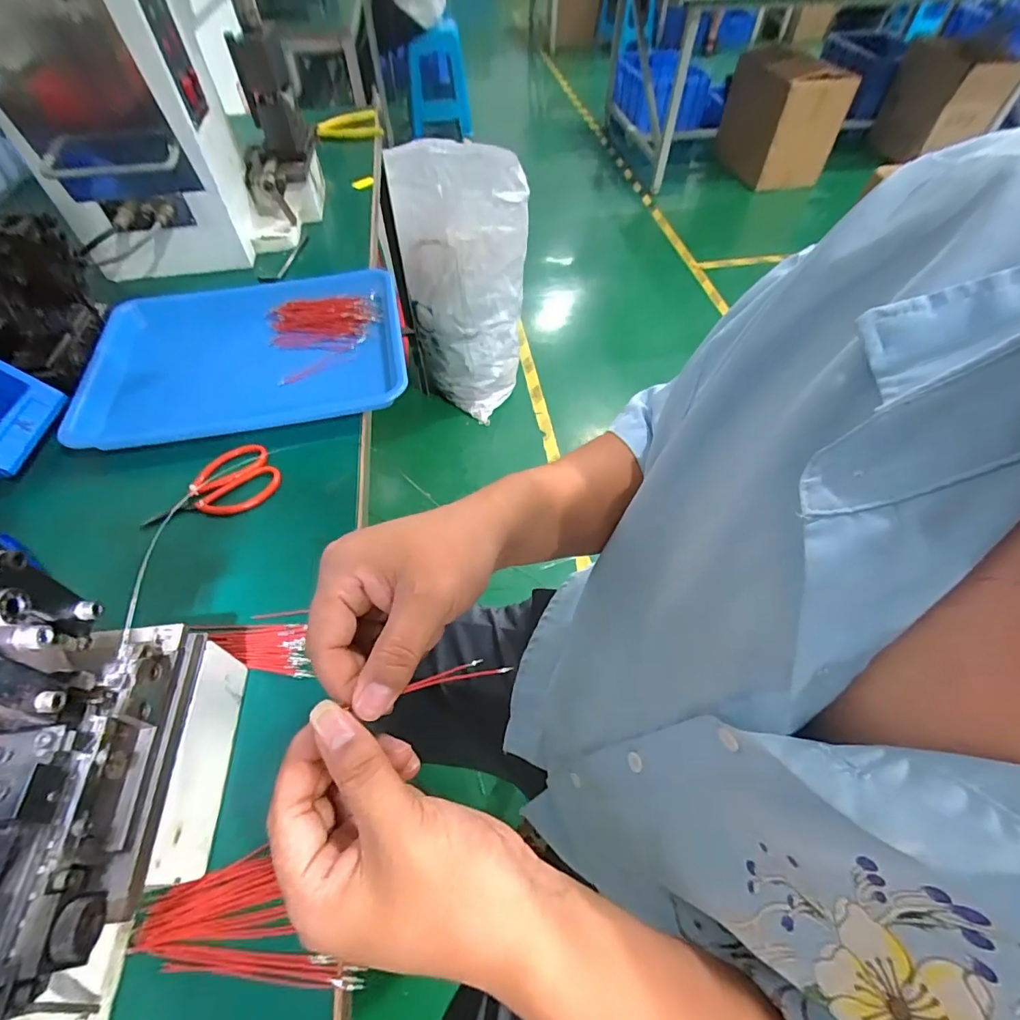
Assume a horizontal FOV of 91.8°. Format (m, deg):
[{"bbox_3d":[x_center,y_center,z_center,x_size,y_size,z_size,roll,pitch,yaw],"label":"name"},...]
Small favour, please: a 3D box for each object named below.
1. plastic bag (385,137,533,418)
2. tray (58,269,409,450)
[{"bbox_3d":[-0.118,-0.596,1.378,0.312,0.654,0.261,-3,55,-2],"label":"plastic bag"},{"bbox_3d":[-0.285,-0.177,0.552,0.321,0.033,0.237,-10,55,-7],"label":"tray"}]

